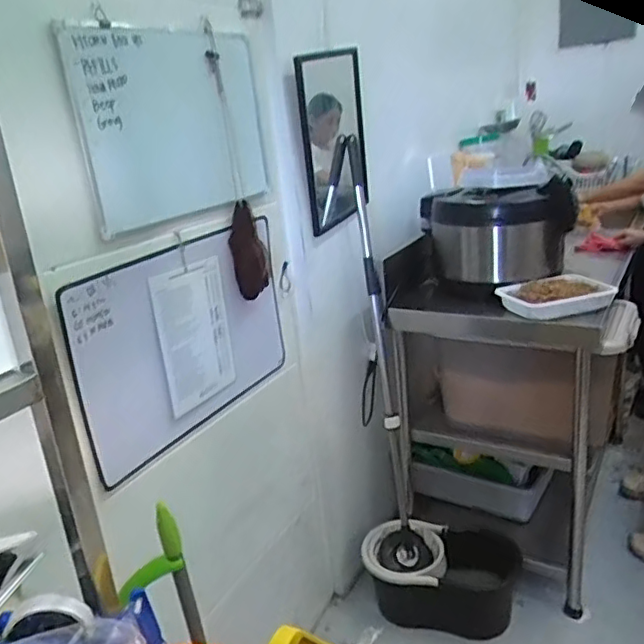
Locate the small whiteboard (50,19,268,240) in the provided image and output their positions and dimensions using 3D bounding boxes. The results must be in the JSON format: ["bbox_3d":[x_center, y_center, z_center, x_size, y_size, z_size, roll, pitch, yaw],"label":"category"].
[{"bbox_3d":[-0.272,-0.375,1.149,0.025,0.340,0.459,8,23,39],"label":"small whiteboard"}]

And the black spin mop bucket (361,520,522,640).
[{"bbox_3d":[0.341,0.736,1.735,0.431,0.237,0.220,-1,19,14],"label":"black spin mop bucket"}]

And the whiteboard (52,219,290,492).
[{"bbox_3d":[-0.265,0.031,1.256,0.029,0.391,0.595,8,23,35],"label":"whiteboard"}]

